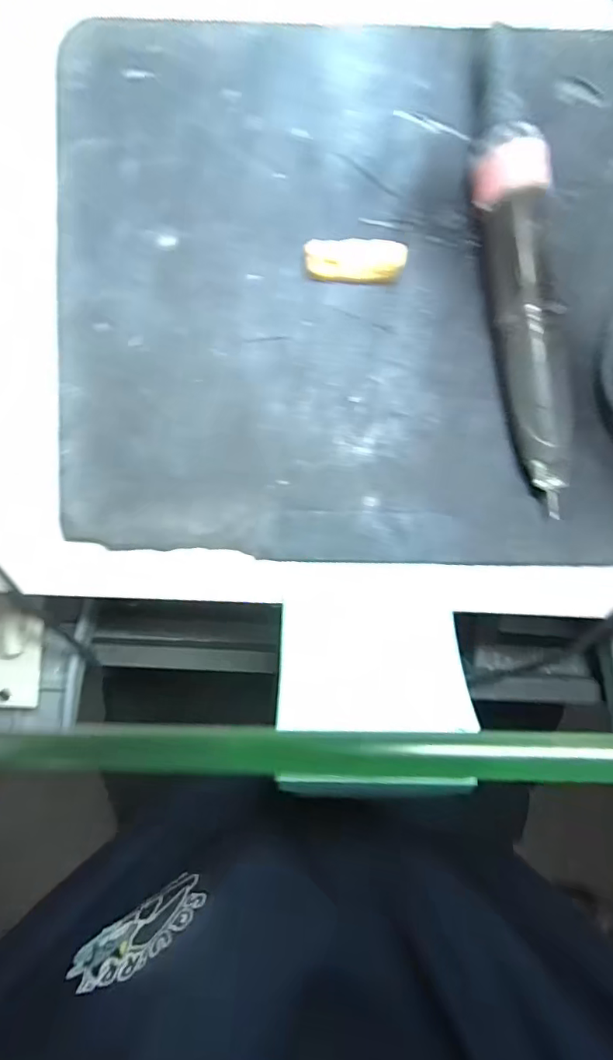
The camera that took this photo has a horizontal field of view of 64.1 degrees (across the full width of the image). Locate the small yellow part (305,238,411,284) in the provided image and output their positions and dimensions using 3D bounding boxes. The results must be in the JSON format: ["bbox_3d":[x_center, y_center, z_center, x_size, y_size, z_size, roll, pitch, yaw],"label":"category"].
[{"bbox_3d":[0.022,-0.120,0.221,0.044,0.014,0.014,3,96,0],"label":"small yellow part"}]

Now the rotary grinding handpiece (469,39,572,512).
[{"bbox_3d":[0.093,-0.107,0.214,0.027,0.022,0.191,-12,96,1],"label":"rotary grinding handpiece"}]

